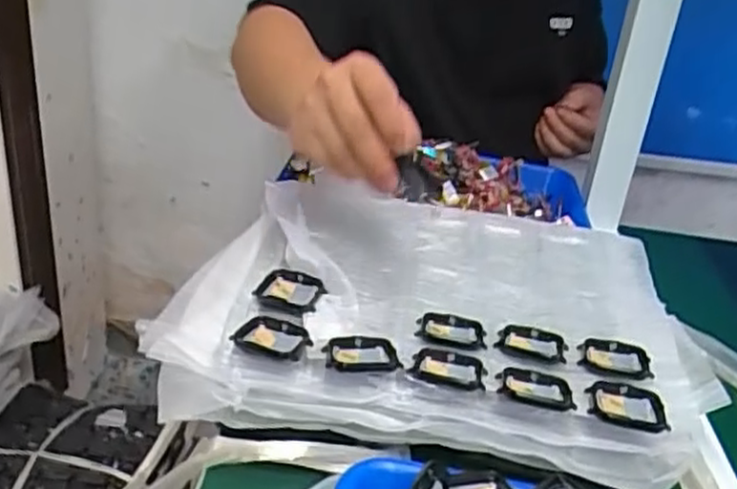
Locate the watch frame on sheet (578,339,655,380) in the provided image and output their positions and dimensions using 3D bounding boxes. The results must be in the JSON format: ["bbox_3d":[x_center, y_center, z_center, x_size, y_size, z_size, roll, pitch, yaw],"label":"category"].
[{"bbox_3d":[0.168,0.079,0.509,0.045,0.006,0.040,11,28,12],"label":"watch frame on sheet"}]

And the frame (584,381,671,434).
[{"bbox_3d":[0.161,0.101,0.466,0.047,0.010,0.035,10,27,10],"label":"frame"}]

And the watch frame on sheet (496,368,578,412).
[{"bbox_3d":[0.105,0.091,0.472,0.046,0.005,0.030,9,27,7],"label":"watch frame on sheet"}]

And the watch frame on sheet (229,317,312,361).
[{"bbox_3d":[-0.060,0.061,0.492,0.047,0.010,0.035,13,28,15],"label":"watch frame on sheet"}]

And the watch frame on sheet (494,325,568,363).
[{"bbox_3d":[0.113,0.067,0.515,0.046,0.004,0.035,15,29,20],"label":"watch frame on sheet"}]

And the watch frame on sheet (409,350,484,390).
[{"bbox_3d":[0.051,0.078,0.476,0.045,0.005,0.031,6,33,10],"label":"watch frame on sheet"}]

